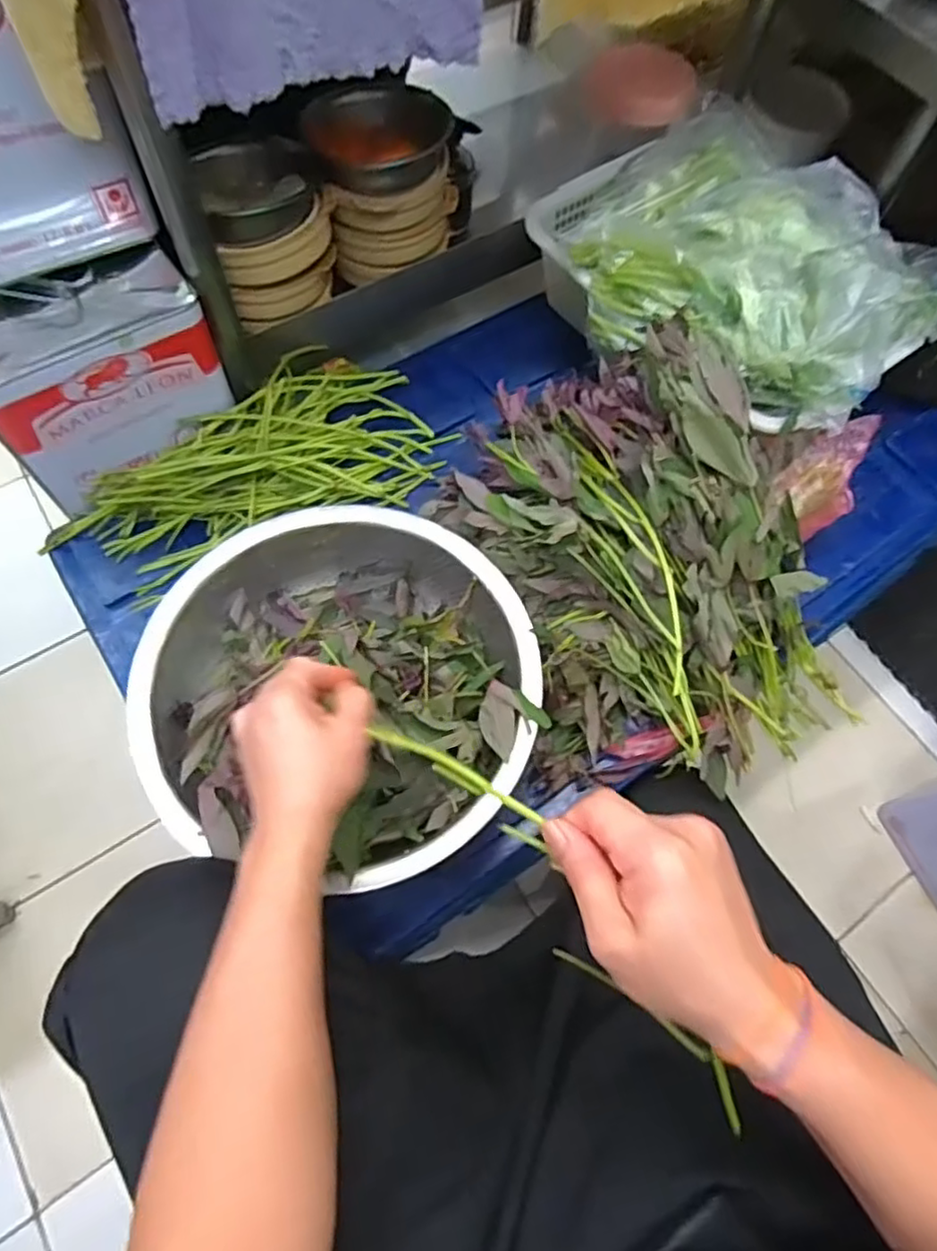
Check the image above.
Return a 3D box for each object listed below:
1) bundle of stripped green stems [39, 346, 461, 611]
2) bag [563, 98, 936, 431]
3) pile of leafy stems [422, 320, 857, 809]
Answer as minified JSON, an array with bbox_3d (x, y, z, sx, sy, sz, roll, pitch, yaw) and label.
[{"bbox_3d":[-0.241,-0.177,0.753,0.405,0.059,0.217,-33,72,-16],"label":"bundle of stripped green stems"},{"bbox_3d":[0.331,-0.411,0.733,0.384,0.100,0.334,40,71,13],"label":"bag"},{"bbox_3d":[0.167,-0.076,0.669,0.322,0.166,0.432,-22,70,-12],"label":"pile of leafy stems"}]

